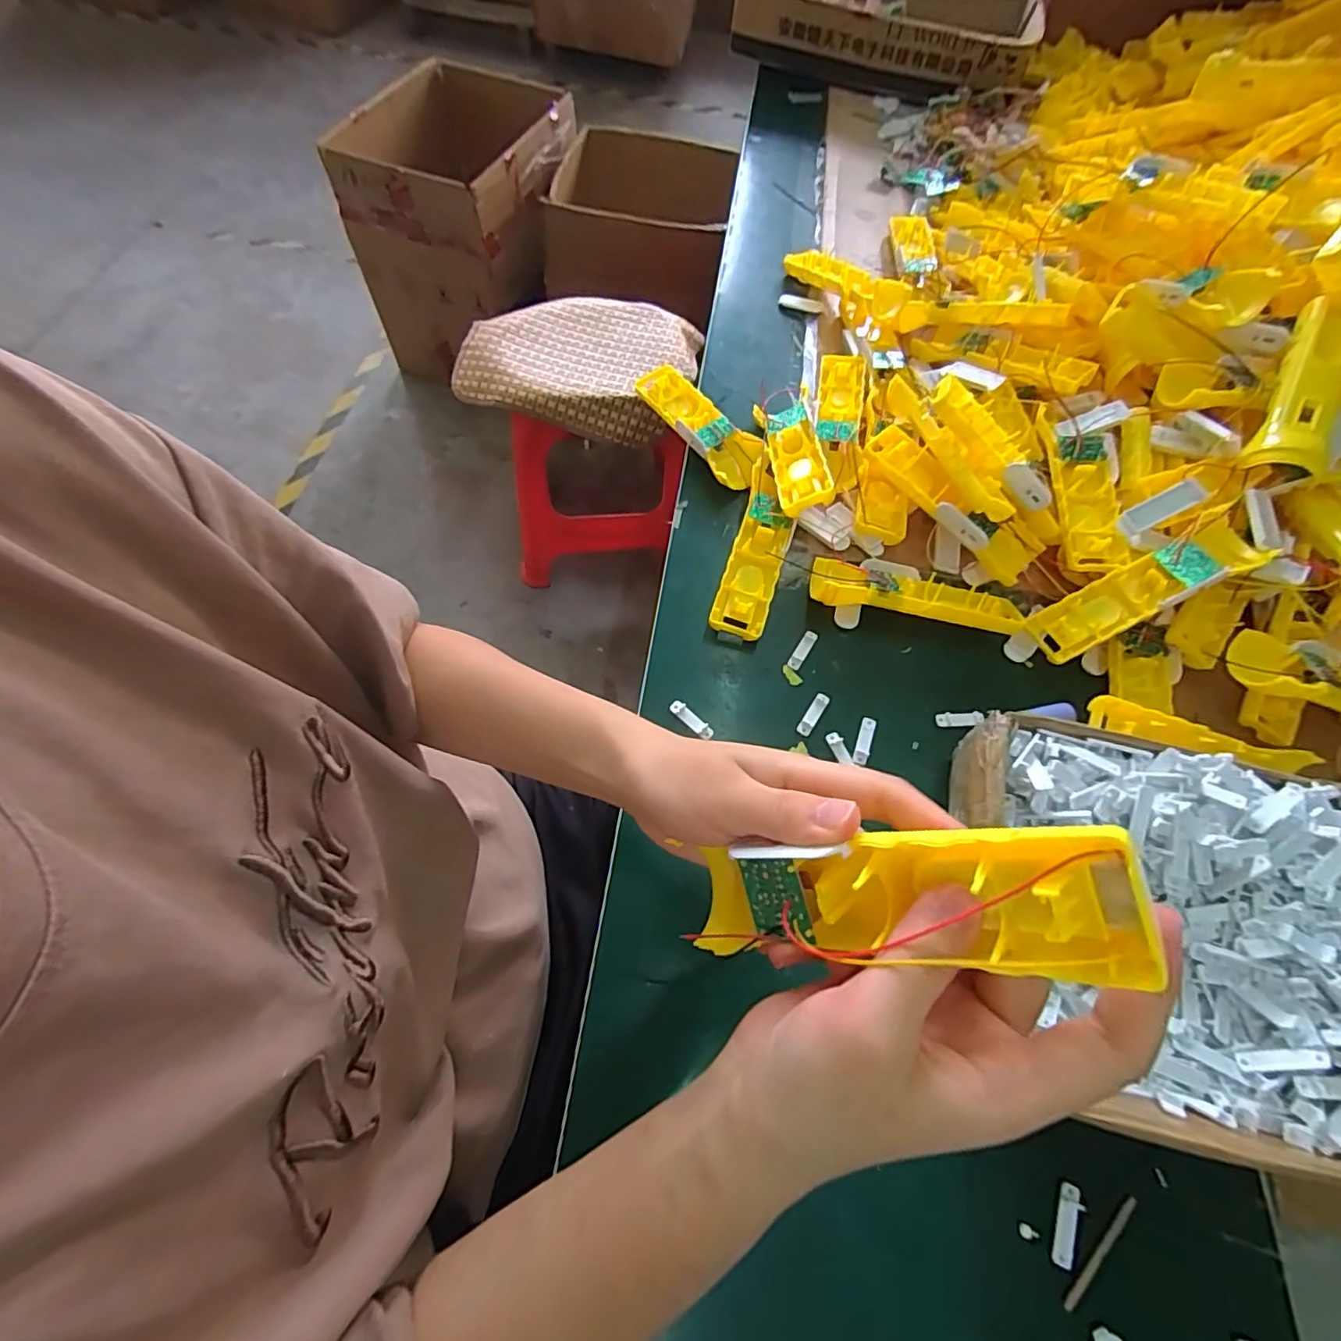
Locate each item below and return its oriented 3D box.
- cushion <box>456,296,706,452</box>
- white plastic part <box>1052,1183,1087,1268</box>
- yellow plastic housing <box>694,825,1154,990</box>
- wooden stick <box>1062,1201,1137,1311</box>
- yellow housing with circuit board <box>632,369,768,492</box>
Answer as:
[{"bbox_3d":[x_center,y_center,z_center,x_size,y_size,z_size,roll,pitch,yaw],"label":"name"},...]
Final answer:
[{"bbox_3d":[-0.167,-0.558,1.068,0.366,0.077,0.319,14,65,3],"label":"cushion"},{"bbox_3d":[0.216,0.302,0.323,0.013,0.004,0.037,25,66,8],"label":"white plastic part"},{"bbox_3d":[0.068,0.080,0.207,0.026,0.157,0.039,28,56,-40],"label":"yellow plastic housing"},{"bbox_3d":[0.232,0.313,0.320,0.068,0.004,0.006,-34,71,-18],"label":"wooden stick"},{"bbox_3d":[0.027,-0.233,0.555,0.047,0.027,0.162,-32,71,-17],"label":"yellow housing with circuit board"}]

